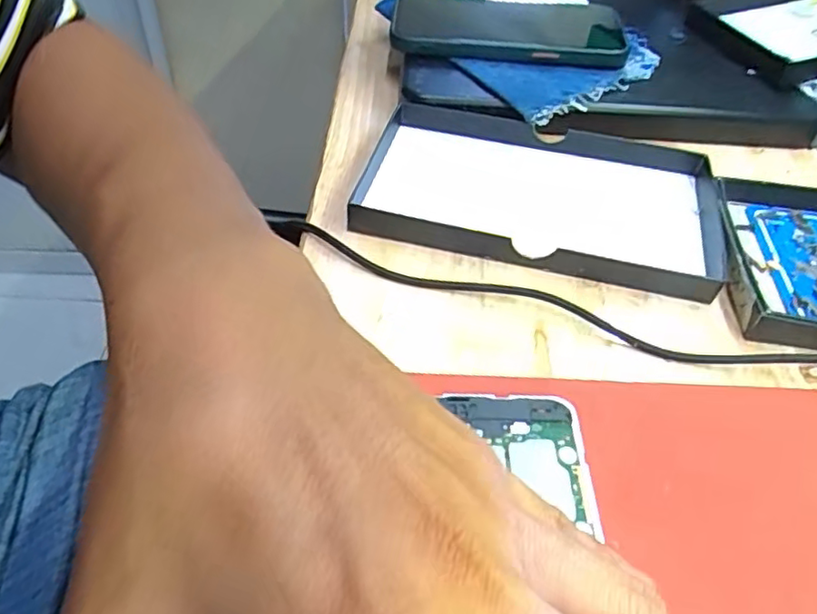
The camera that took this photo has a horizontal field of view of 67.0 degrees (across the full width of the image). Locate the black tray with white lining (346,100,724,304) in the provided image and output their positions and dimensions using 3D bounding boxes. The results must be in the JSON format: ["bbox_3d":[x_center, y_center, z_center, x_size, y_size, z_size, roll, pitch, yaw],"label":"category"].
[{"bbox_3d":[0.068,-0.059,0.320,0.177,0.024,0.102,13,48,7],"label":"black tray with white lining"}]

